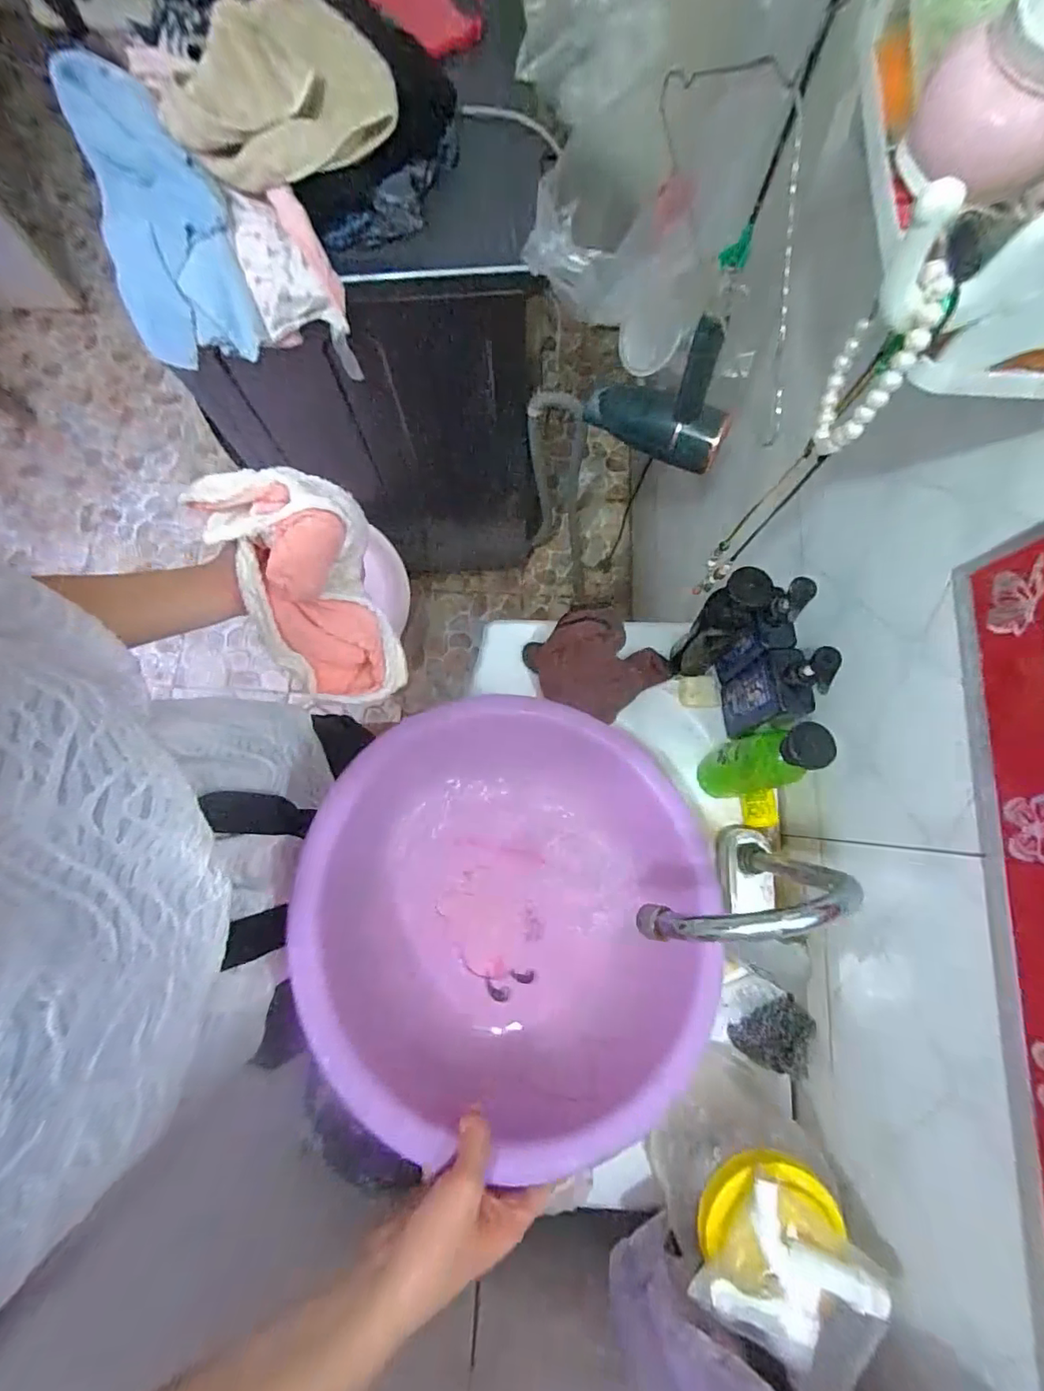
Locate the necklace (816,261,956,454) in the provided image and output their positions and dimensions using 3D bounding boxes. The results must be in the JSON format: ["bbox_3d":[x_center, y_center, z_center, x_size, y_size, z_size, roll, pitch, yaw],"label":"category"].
[{"bbox_3d":[0.179,-0.167,0.278,0.012,0.097,0.054,5,78,0],"label":"necklace"}]

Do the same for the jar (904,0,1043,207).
[{"bbox_3d":[0.244,-0.302,0.272,0.060,0.064,0.056,0,78,-1],"label":"jar"}]

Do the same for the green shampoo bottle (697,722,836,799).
[{"bbox_3d":[0.226,0.068,0.523,0.051,0.180,0.053,-14,79,-4],"label":"green shampoo bottle"}]

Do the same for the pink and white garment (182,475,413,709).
[{"bbox_3d":[-0.175,-0.084,0.438,0.110,0.115,0.175,-13,79,-4],"label":"pink and white garment"}]

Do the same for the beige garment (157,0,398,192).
[{"bbox_3d":[-0.280,-0.746,0.643,0.275,0.077,0.268,1,78,-1],"label":"beige garment"}]

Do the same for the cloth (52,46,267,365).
[{"bbox_3d":[-0.467,-0.592,0.698,0.175,0.160,0.371,-29,80,-7],"label":"cloth"}]

